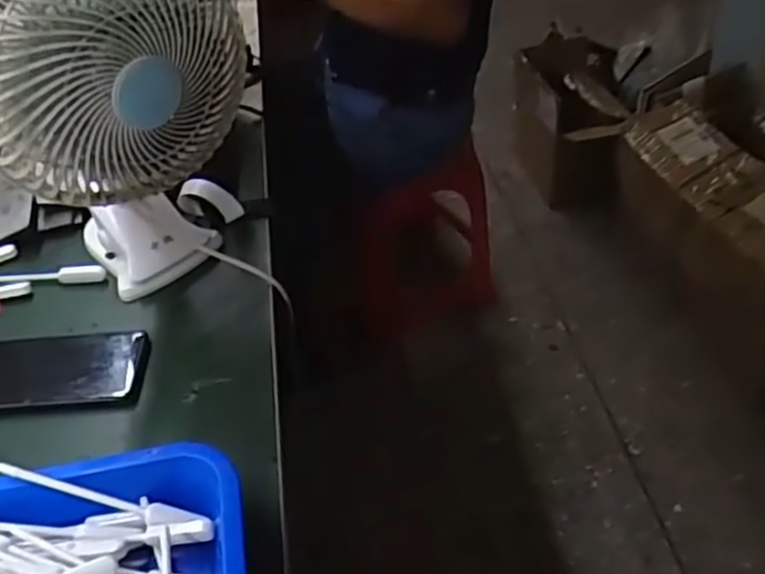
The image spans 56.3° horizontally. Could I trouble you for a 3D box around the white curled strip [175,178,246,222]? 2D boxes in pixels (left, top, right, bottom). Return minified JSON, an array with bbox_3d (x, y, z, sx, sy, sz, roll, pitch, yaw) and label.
[{"bbox_3d":[-0.177,-0.088,0.732,0.070,0.041,0.021,9,45,14],"label":"white curled strip"}]

